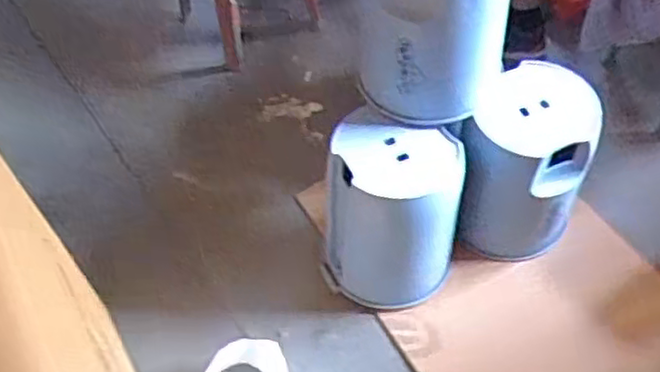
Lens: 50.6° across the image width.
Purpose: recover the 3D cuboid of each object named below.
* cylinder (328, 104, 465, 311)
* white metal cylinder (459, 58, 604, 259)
[{"bbox_3d":[0.123,0.052,1.376,0.245,0.330,0.230,7,54,9],"label":"cylinder"},{"bbox_3d":[0.391,-0.040,1.414,0.253,0.331,0.271,-2,53,2],"label":"white metal cylinder"}]

